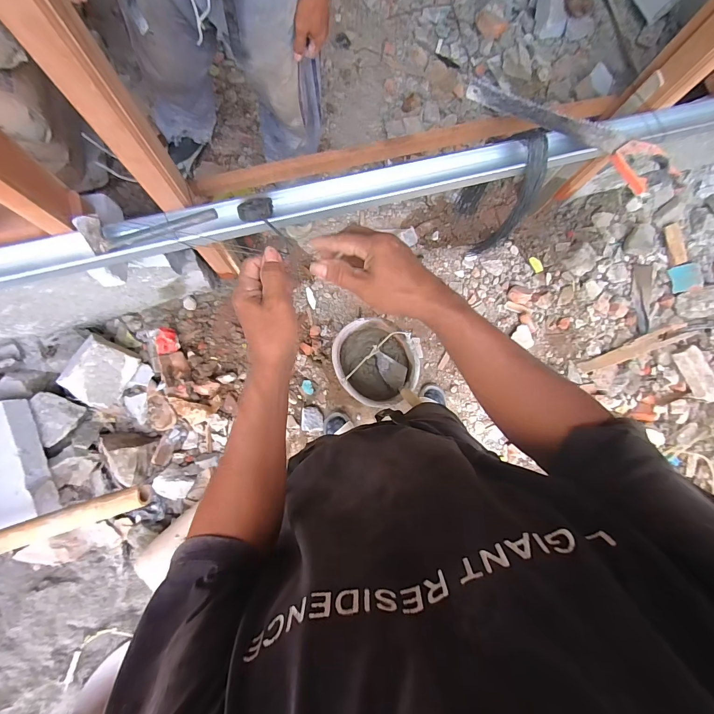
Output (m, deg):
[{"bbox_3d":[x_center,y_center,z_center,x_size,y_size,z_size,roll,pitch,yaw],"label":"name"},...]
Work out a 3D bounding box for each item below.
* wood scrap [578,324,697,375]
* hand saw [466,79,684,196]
[{"bbox_3d":[1.089,-0.040,1.340,0.509,0.017,0.068,-18,83,-4],"label":"wood scrap"},{"bbox_3d":[0.546,-0.564,0.854,0.559,0.033,0.134,31,81,1],"label":"hand saw"}]

